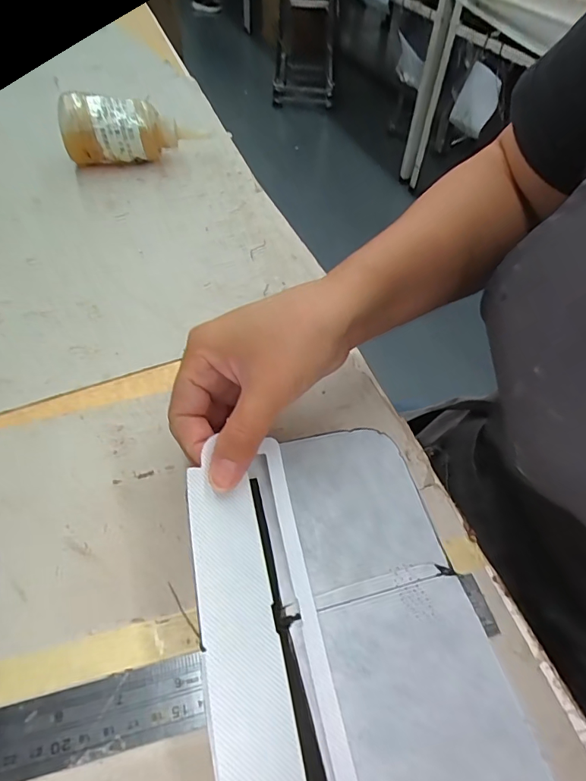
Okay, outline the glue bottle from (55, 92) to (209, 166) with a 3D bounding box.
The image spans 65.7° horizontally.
[{"bbox_3d":[-0.169,-0.277,0.486,0.144,0.067,0.047,-9,52,-9],"label":"glue bottle"}]

